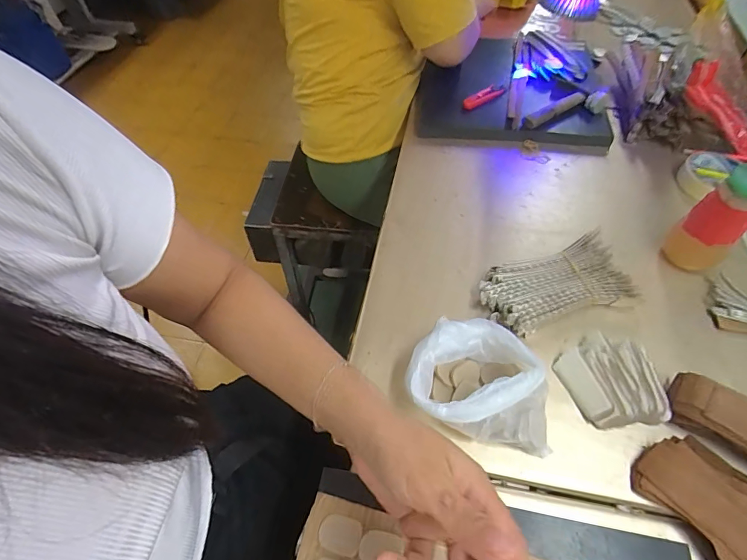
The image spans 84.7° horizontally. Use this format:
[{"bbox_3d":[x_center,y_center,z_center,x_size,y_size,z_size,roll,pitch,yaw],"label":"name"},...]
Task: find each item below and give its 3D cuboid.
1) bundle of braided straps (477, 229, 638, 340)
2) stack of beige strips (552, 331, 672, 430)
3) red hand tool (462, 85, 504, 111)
[{"bbox_3d":[0.210,0.008,0.480,0.167,0.029,0.086,-17,56,-10],"label":"bundle of braided straps"},{"bbox_3d":[0.242,0.102,0.415,0.085,0.026,0.093,-15,55,-9],"label":"stack of beige strips"},{"bbox_3d":[0.191,-0.317,0.705,0.093,0.016,0.023,-37,61,-22],"label":"red hand tool"}]

